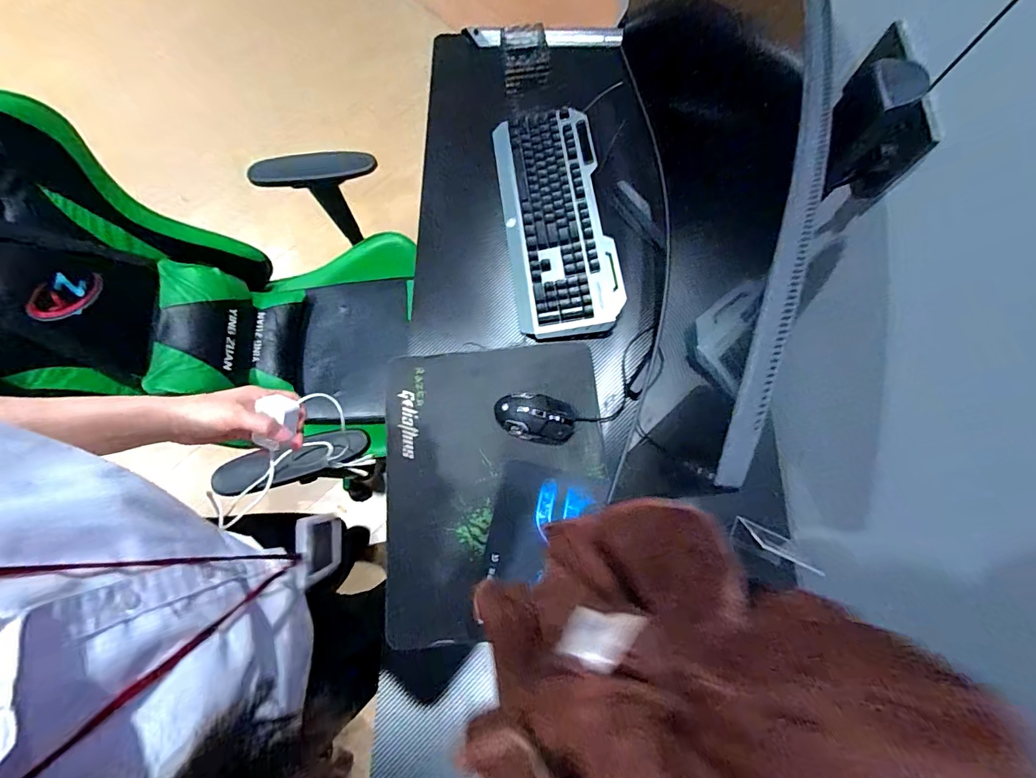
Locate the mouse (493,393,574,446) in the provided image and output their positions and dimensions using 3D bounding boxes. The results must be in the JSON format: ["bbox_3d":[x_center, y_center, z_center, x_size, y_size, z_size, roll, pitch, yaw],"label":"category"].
[{"bbox_3d":[0.027,0.046,0.683,0.122,0.044,0.065,7,74,2],"label":"mouse"}]

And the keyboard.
[{"bbox_3d":[0.067,-0.308,0.778,0.177,0.047,0.442,-7,74,-2],"label":"keyboard"}]

